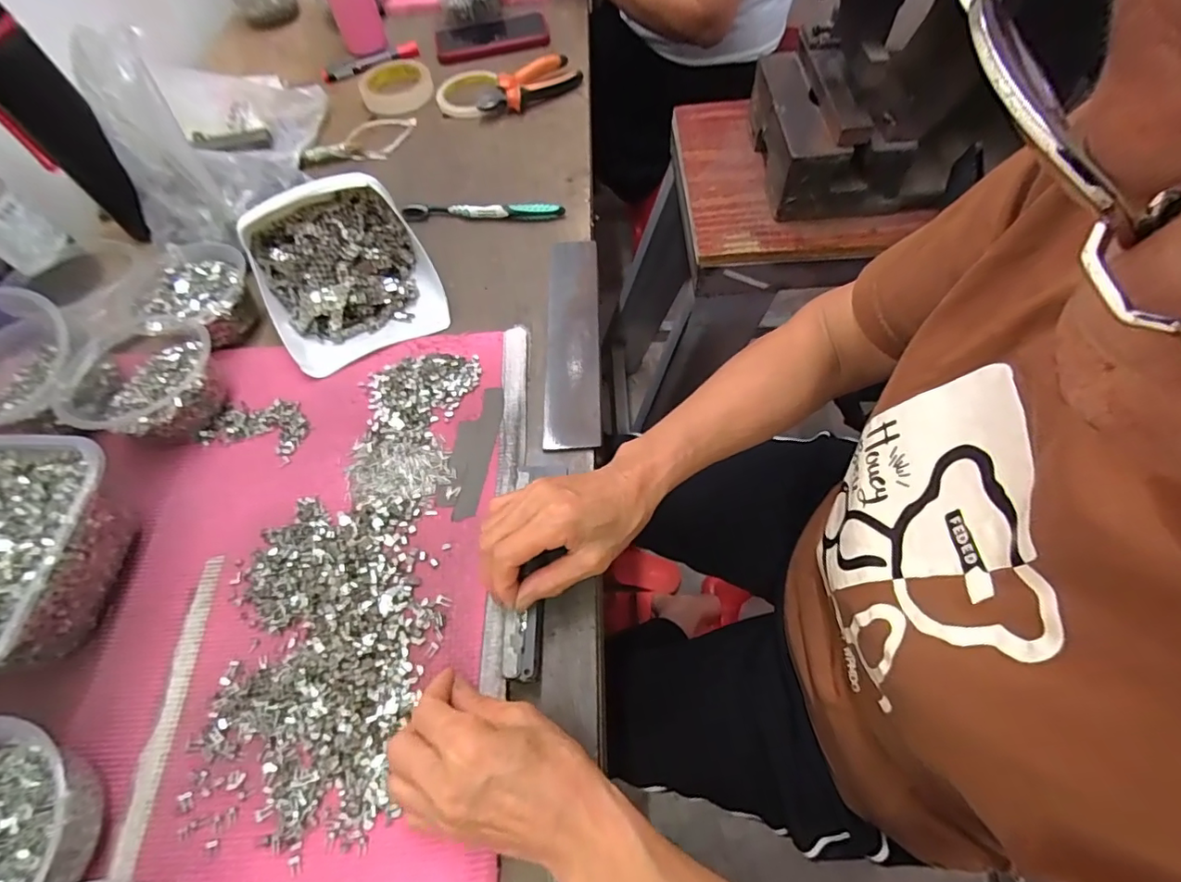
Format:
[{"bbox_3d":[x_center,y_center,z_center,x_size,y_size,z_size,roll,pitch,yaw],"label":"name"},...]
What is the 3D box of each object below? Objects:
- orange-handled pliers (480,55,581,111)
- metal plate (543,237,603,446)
[{"bbox_3d":[-0.082,-0.470,0.684,0.140,0.031,0.057,-38,66,-16],"label":"orange-handled pliers"},{"bbox_3d":[-0.016,-0.103,0.497,0.048,0.008,0.243,3,61,-4],"label":"metal plate"}]

